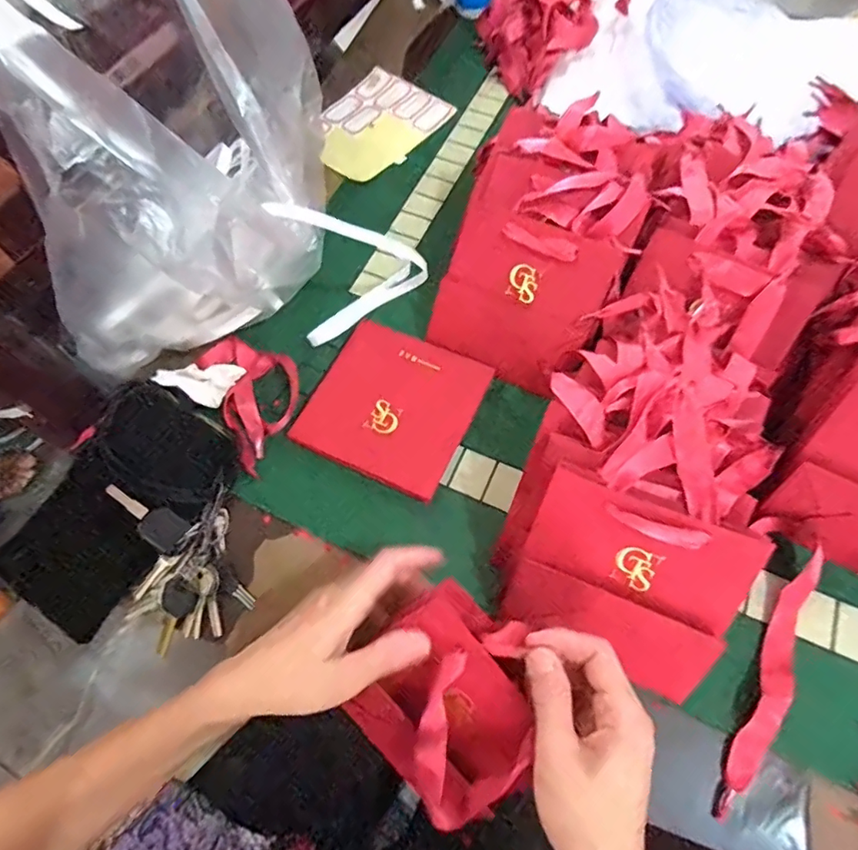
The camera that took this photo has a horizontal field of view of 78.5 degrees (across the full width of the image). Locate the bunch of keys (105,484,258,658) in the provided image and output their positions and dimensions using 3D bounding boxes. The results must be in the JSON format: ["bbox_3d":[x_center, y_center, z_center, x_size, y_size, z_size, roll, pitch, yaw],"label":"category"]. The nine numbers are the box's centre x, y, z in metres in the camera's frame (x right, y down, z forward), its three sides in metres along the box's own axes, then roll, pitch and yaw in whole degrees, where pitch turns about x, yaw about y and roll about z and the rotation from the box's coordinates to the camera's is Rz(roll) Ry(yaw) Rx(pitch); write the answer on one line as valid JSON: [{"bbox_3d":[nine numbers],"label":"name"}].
[{"bbox_3d":[-0.210,0.107,0.424,0.097,0.041,0.128,-22,67,-9],"label":"bunch of keys"}]

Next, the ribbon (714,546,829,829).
[{"bbox_3d":[0.250,0.180,0.376,0.022,0.030,0.197,27,68,12],"label":"ribbon"}]

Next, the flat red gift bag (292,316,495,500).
[{"bbox_3d":[-0.031,-0.019,0.479,0.138,0.011,0.143,25,68,11],"label":"flat red gift bag"}]

